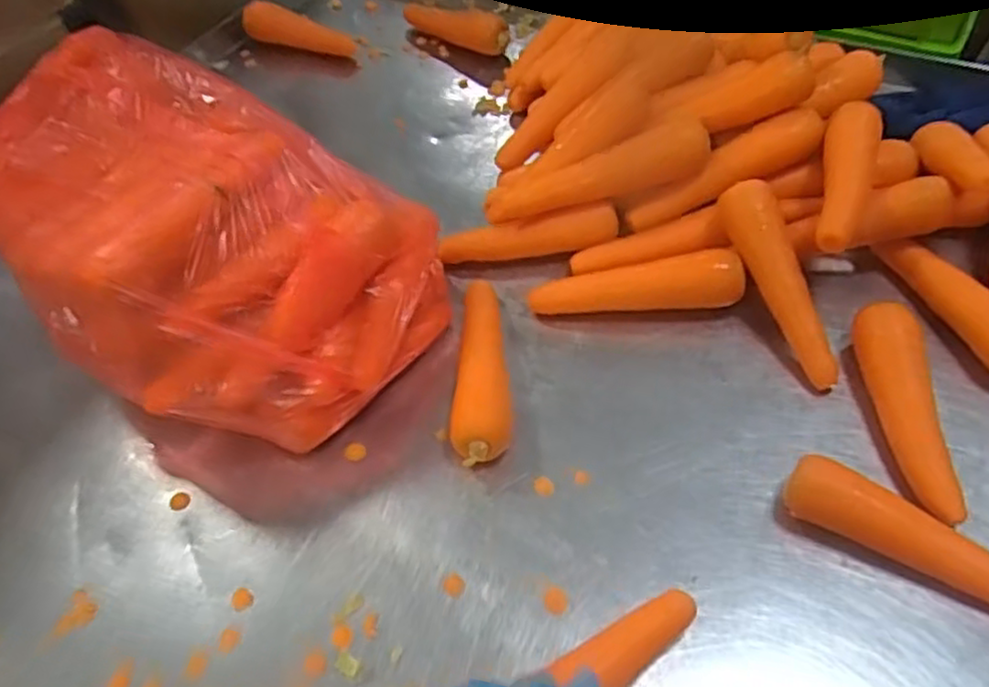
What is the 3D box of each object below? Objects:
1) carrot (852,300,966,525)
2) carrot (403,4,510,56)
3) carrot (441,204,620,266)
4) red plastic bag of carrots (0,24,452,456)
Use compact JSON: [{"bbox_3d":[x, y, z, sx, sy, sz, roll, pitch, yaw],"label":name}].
[{"bbox_3d":[0.313,0.047,0.542,0.043,0.050,0.174,-1,51,5],"label":"carrot"},{"bbox_3d":[-0.052,-0.430,0.968,0.170,0.056,0.047,34,63,28],"label":"carrot"},{"bbox_3d":[0.032,-0.104,0.677,0.167,0.035,0.026,-4,51,2],"label":"carrot"},{"bbox_3d":[-0.282,-0.102,0.640,0.458,0.183,0.271,29,61,26],"label":"red plastic bag of carrots"}]

